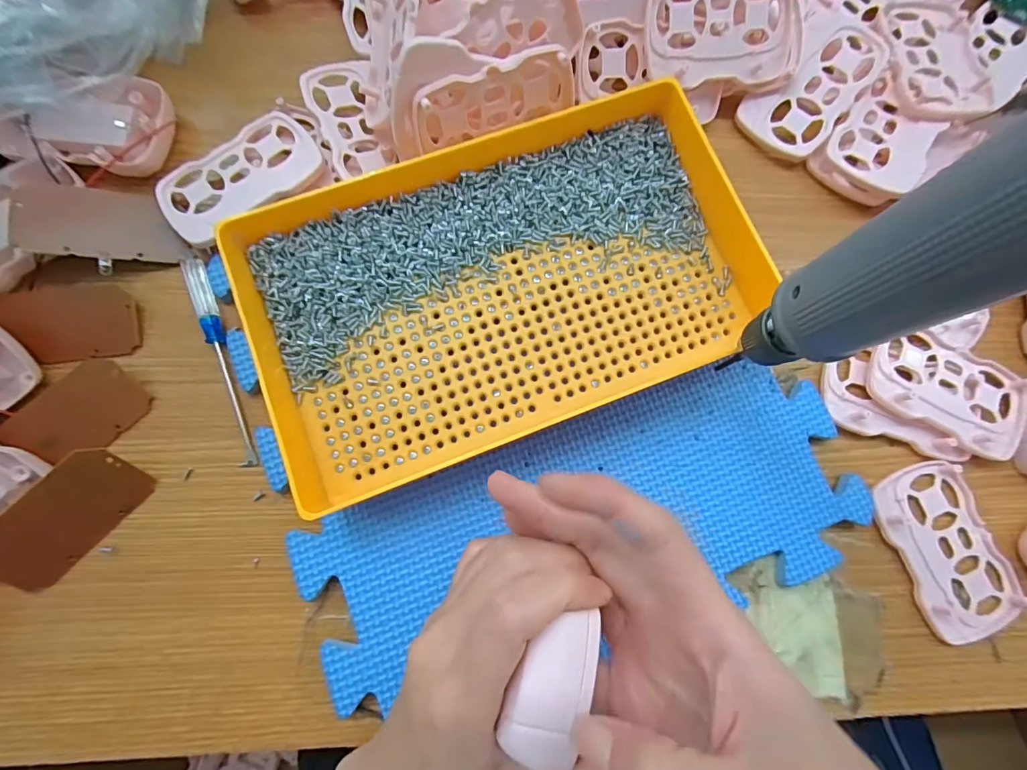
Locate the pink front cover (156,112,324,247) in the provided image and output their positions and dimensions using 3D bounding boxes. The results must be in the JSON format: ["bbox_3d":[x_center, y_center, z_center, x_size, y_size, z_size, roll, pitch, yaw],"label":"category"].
[{"bbox_3d":[-0.152,-0.116,0.257,0.087,0.011,0.054,-39,84,-8],"label":"pink front cover"}]

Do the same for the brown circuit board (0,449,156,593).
[{"bbox_3d":[-0.218,0.065,0.223,0.071,0.004,0.038,-46,126,-12],"label":"brown circuit board"}]

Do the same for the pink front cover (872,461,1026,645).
[{"bbox_3d":[0.231,0.088,0.246,0.054,0.010,0.088,-20,82,-6],"label":"pink front cover"}]

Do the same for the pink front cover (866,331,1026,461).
[{"bbox_3d":[0.242,0.002,0.257,0.086,0.008,0.053,25,80,2],"label":"pink front cover"}]

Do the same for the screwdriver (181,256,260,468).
[{"bbox_3d":[-0.156,-0.014,0.246,0.009,0.007,0.117,-18,81,-6],"label":"screwdriver"}]

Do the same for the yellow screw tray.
[{"bbox_3d":[0.004,-0.054,0.236,0.259,0.034,0.155,-21,82,-6],"label":"yellow screw tray"}]

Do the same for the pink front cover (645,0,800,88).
[{"bbox_3d":[0.122,-0.202,0.266,0.095,0.013,0.053,-9,108,-8],"label":"pink front cover"}]

